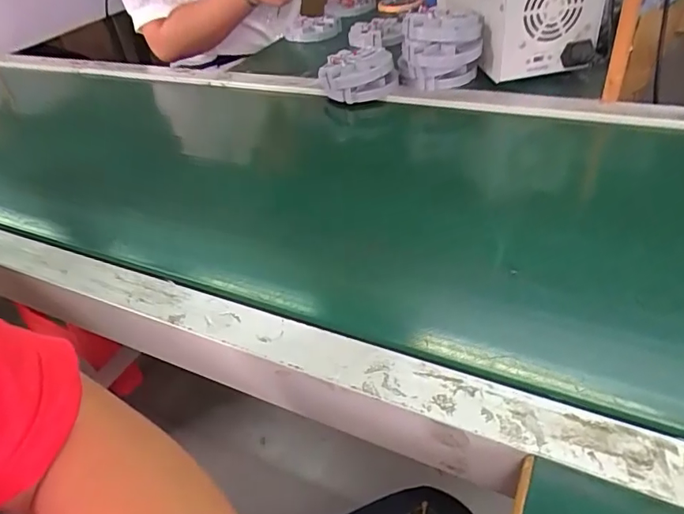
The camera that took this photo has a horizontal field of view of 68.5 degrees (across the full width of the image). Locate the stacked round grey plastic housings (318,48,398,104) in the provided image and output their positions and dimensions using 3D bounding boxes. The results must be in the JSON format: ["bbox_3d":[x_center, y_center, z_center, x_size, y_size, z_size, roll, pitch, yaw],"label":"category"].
[{"bbox_3d":[0.021,-0.258,0.705,0.086,0.050,0.094,-4,39,3],"label":"stacked round grey plastic housings"}]

